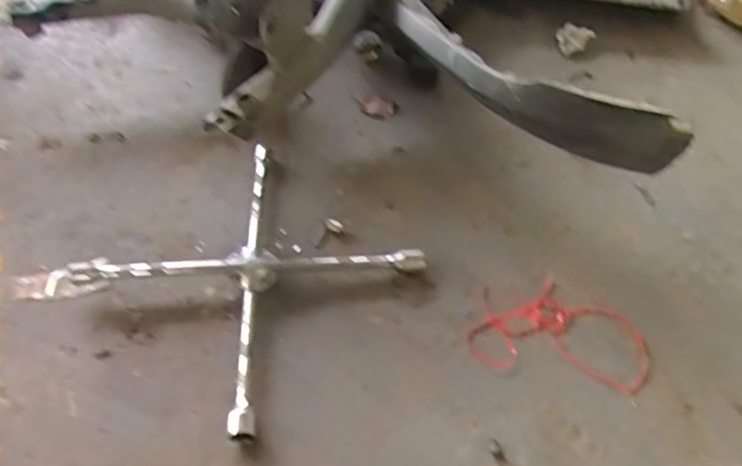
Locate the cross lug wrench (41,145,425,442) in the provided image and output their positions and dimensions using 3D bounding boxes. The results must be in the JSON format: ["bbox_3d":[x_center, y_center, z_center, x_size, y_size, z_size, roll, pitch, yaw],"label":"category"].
[{"bbox_3d":[-0.177,0.048,0.820,0.354,0.035,0.362,33,58,24],"label":"cross lug wrench"}]

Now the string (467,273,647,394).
[{"bbox_3d":[0.233,0.114,0.793,0.204,0.013,0.144,9,50,12],"label":"string"}]

